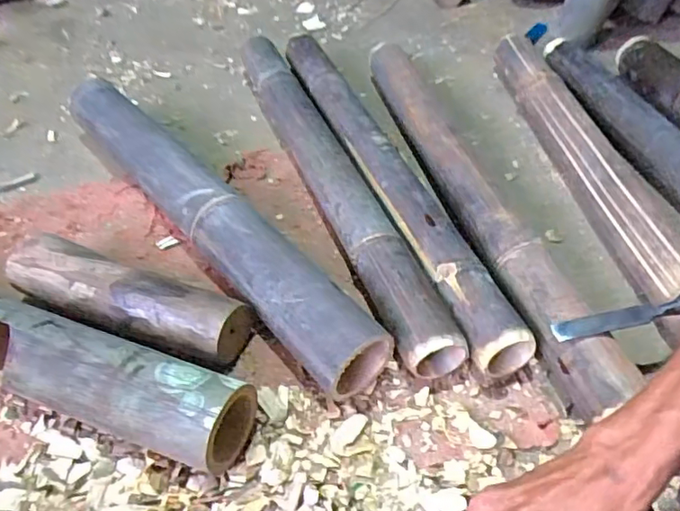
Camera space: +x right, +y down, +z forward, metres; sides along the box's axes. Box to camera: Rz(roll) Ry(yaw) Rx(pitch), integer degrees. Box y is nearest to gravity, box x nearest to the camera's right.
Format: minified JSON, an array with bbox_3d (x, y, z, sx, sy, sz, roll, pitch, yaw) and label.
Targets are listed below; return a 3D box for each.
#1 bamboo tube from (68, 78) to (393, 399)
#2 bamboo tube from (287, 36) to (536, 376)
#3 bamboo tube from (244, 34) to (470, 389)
[{"bbox_3d":[-0.169,-0.052,0.661,0.073,0.088,0.587,-31,54,-28],"label":"bamboo tube"},{"bbox_3d":[0.048,-0.121,0.726,0.063,0.056,0.638,-15,48,-13],"label":"bamboo tube"},{"bbox_3d":[-0.025,-0.124,0.733,0.066,0.053,0.659,-14,47,-15],"label":"bamboo tube"}]

